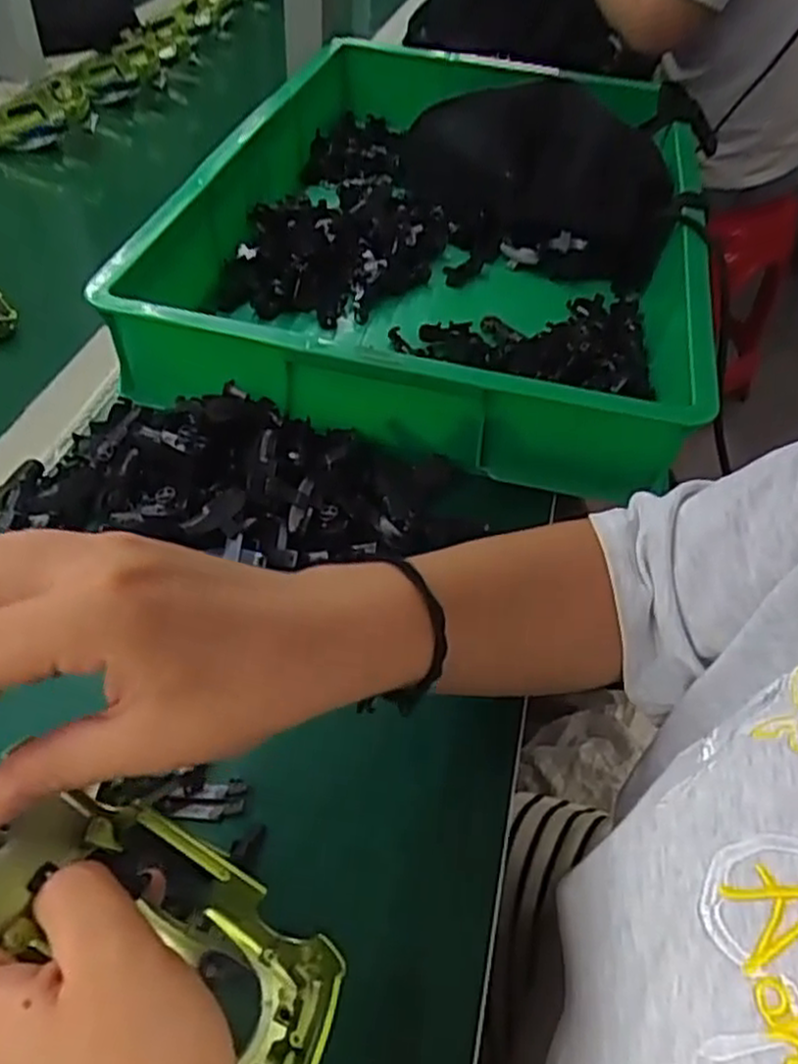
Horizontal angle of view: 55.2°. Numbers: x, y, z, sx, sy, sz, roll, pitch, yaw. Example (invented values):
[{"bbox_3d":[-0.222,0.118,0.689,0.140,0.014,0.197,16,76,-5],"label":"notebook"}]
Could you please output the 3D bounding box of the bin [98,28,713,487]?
[{"bbox_3d":[0.047,-0.268,0.640,0.364,0.094,0.585,12,49,6],"label":"bin"}]

